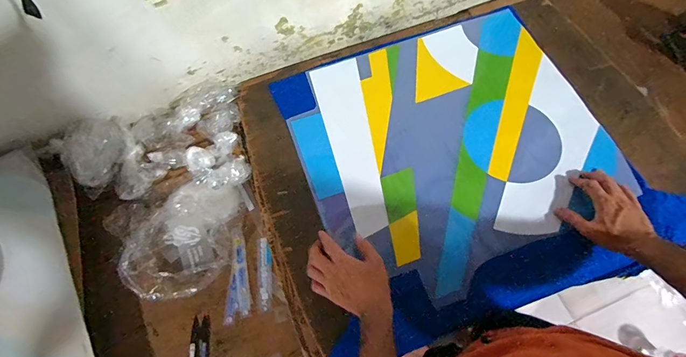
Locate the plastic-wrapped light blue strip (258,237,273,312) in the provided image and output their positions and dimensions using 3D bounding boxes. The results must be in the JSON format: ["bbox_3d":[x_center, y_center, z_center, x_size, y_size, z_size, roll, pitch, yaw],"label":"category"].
[{"bbox_3d":[-0.142,0.174,0.612,0.024,0.004,0.127,-5,69,1],"label":"plastic-wrapped light blue strip"}]

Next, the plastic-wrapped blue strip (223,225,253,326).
[{"bbox_3d":[-0.190,0.173,0.611,0.044,0.007,0.166,-5,69,1],"label":"plastic-wrapped blue strip"}]

